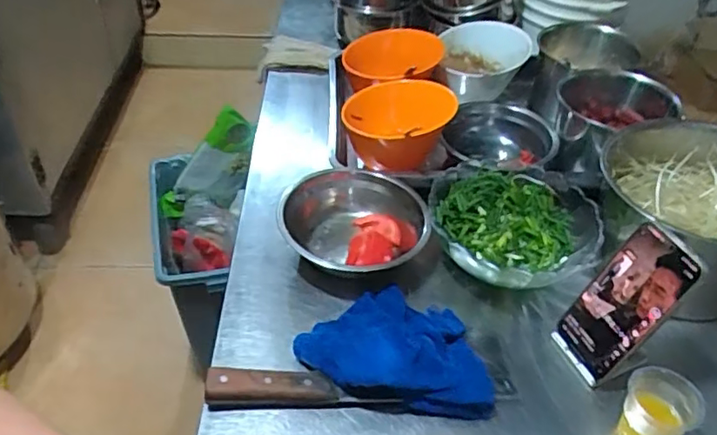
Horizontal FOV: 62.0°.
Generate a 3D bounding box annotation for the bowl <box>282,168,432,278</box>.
[{"bbox_3d":[-0.001,0.008,0.681,0.156,0.059,0.153,2,43,-2],"label":"bowl"}]

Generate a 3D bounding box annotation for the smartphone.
[{"bbox_3d":[0.249,0.084,0.567,0.012,0.156,0.069,6,34,-41],"label":"smartphone"}]

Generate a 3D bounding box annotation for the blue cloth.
[{"bbox_3d":[0.036,0.119,0.586,0.187,0.042,0.130,6,43,3],"label":"blue cloth"}]

